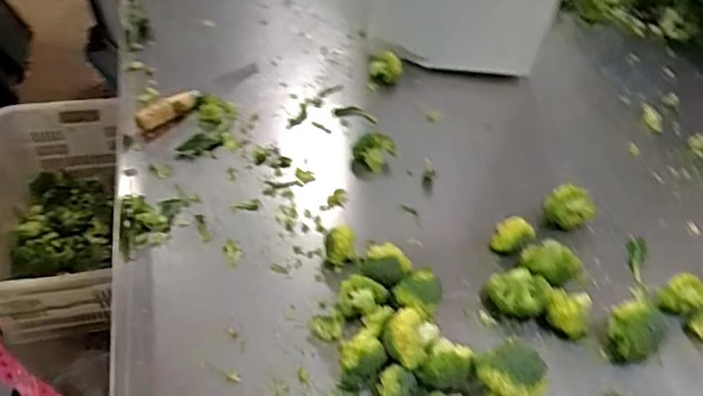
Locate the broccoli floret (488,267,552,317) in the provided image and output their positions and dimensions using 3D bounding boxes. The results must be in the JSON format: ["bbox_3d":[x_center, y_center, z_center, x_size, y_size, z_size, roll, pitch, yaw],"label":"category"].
[{"bbox_3d":[0.177,0.105,0.644,0.064,0.046,0.043,25,50,15],"label":"broccoli floret"}]

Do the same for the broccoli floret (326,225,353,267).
[{"bbox_3d":[-0.013,0.054,0.661,0.030,0.042,0.024,-1,48,-8],"label":"broccoli floret"}]

